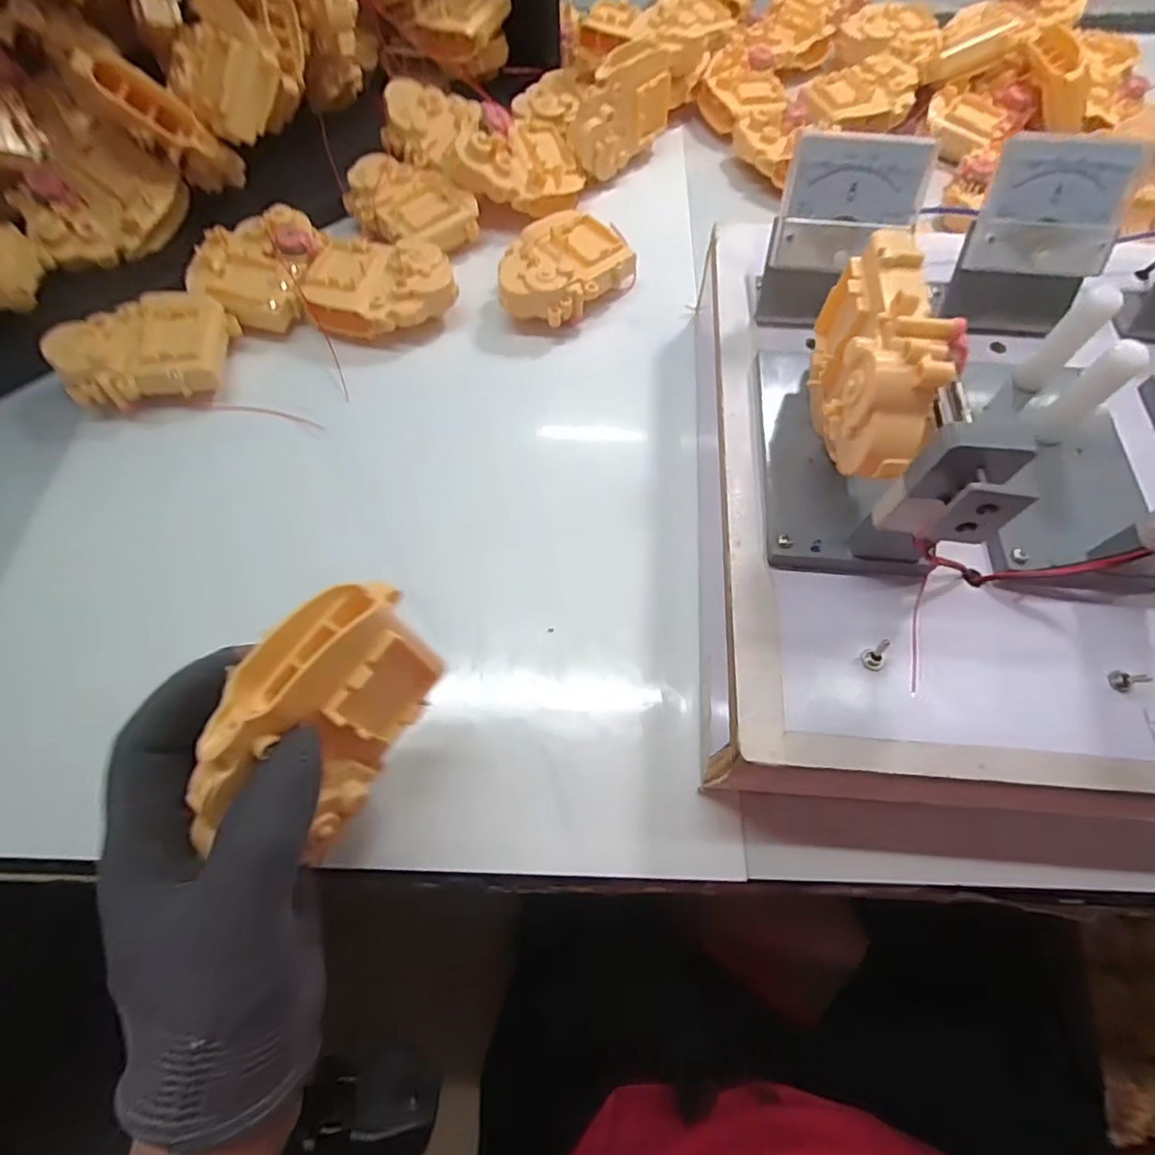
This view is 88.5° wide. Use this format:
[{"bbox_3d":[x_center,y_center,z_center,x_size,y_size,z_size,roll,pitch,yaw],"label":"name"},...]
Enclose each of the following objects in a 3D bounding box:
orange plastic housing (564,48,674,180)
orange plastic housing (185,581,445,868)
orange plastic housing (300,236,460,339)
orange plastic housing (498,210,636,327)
[{"bbox_3d":[0.033,-0.358,0.459,0.025,0.061,0.091,42,71,18],"label":"orange plastic housing"},{"bbox_3d":[-0.088,0.049,0.210,0.038,0.058,0.088,23,66,11],"label":"orange plastic housing"},{"bbox_3d":[-0.131,-0.193,0.402,0.095,0.037,0.064,11,64,5],"label":"orange plastic housing"},{"bbox_3d":[-0.015,-0.211,0.412,0.070,0.037,0.095,40,70,18],"label":"orange plastic housing"}]

